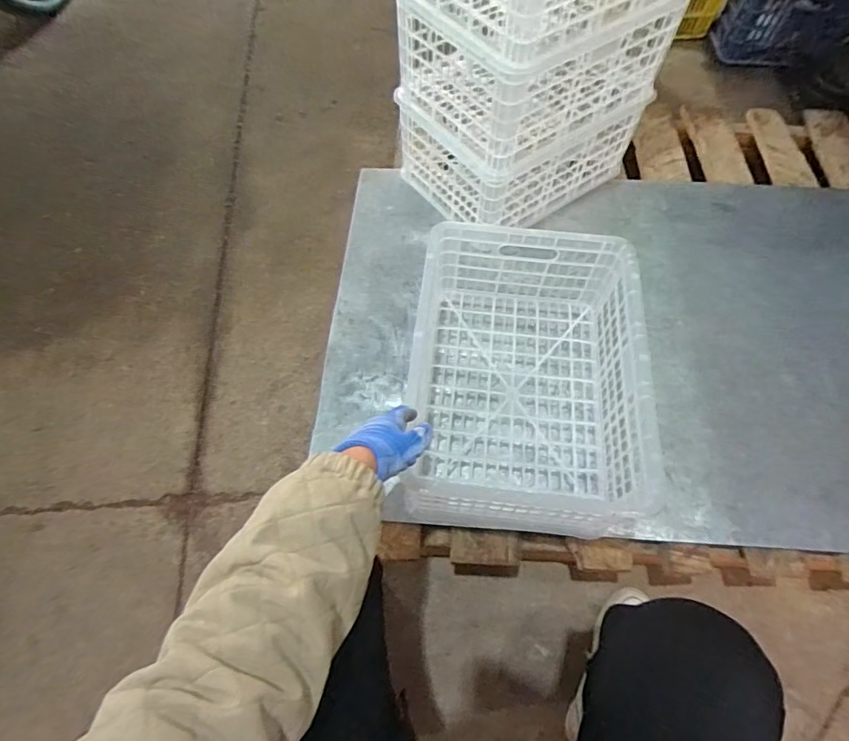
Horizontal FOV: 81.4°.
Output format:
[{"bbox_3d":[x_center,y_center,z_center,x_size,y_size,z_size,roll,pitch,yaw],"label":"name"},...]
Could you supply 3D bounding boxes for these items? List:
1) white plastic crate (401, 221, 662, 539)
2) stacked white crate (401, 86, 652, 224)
[{"bbox_3d":[0.143,0.006,0.734,0.304,0.172,0.414,5,63,2],"label":"white plastic crate"},{"bbox_3d":[0.189,-0.463,0.992,0.400,0.172,0.272,-33,68,-16],"label":"stacked white crate"}]

